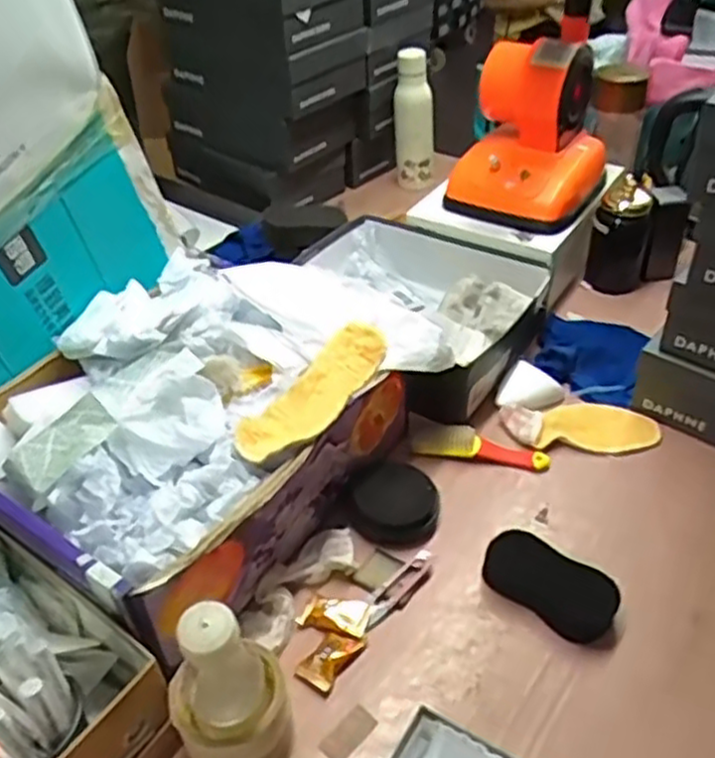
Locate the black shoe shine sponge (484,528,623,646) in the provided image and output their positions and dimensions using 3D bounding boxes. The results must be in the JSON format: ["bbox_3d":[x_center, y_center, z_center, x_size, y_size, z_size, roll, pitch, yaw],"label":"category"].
[{"bbox_3d":[0.182,0.194,0.720,0.128,0.035,0.064,24,47,27],"label":"black shoe shine sponge"}]

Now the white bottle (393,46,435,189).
[{"bbox_3d":[0.098,-0.446,1.306,0.066,0.231,0.061,-1,41,2],"label":"white bottle"}]

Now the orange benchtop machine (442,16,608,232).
[{"bbox_3d":[0.234,-0.346,1.041,0.185,0.205,0.181,17,44,21],"label":"orange benchtop machine"}]

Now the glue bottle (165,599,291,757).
[{"bbox_3d":[-0.099,0.237,0.573,0.087,0.194,0.075,-20,43,-19],"label":"glue bottle"}]

